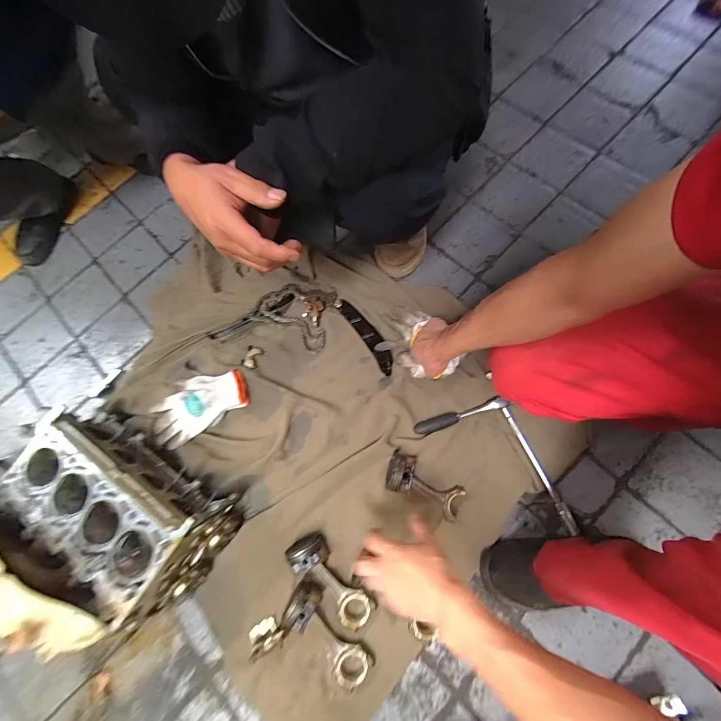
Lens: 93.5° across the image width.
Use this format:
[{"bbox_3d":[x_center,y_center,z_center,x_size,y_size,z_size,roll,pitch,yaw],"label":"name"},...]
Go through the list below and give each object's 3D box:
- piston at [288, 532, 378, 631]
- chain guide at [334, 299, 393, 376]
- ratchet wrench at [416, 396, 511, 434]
[{"bbox_3d":[-0.054,0.395,0.609,0.068,0.058,0.181,-42,76,-10],"label":"piston"},{"bbox_3d":[0.016,-0.060,0.775,0.041,0.025,0.203,-34,74,-8],"label":"chain guide"},{"bbox_3d":[0.201,0.112,0.692,0.186,0.045,0.026,-17,73,-3],"label":"ratchet wrench"}]

